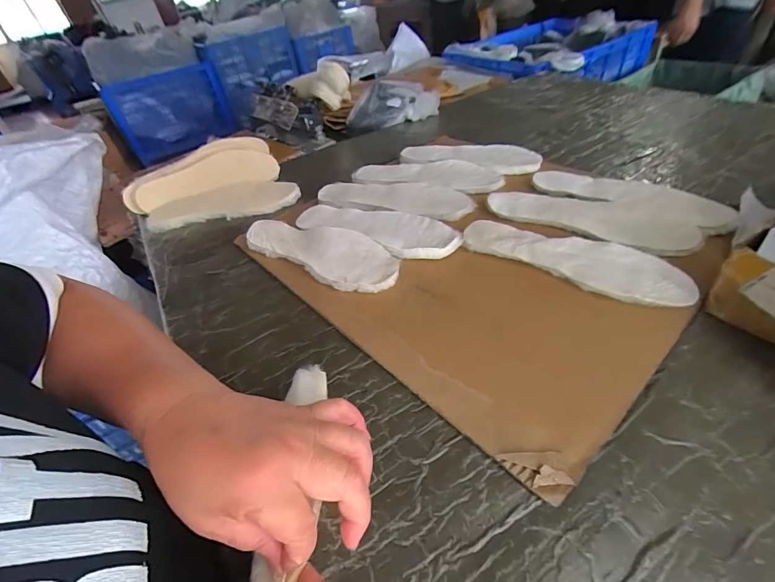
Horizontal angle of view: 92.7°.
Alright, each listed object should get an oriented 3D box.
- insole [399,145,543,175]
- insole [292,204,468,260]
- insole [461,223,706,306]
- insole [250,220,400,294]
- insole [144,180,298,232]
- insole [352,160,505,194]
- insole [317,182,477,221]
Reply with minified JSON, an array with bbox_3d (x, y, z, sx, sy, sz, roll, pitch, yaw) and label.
[{"bbox_3d":[0.165,-0.274,0.749,0.274,0.014,0.108,14,49,25],"label":"insole"},{"bbox_3d":[-0.020,-0.107,0.594,0.277,0.012,0.100,13,46,25],"label":"insole"},{"bbox_3d":[0.237,-0.047,0.492,0.277,0.013,0.089,22,51,32],"label":"insole"},{"bbox_3d":[-0.102,-0.065,0.567,0.274,0.016,0.096,23,60,29],"label":"insole"},{"bbox_3d":[-0.320,-0.177,0.735,0.283,0.022,0.103,-12,41,-1],"label":"insole"},{"bbox_3d":[0.069,-0.224,0.707,0.283,0.007,0.109,2,43,14],"label":"insole"},{"bbox_3d":[0.009,-0.168,0.658,0.282,0.011,0.100,8,45,20],"label":"insole"}]

